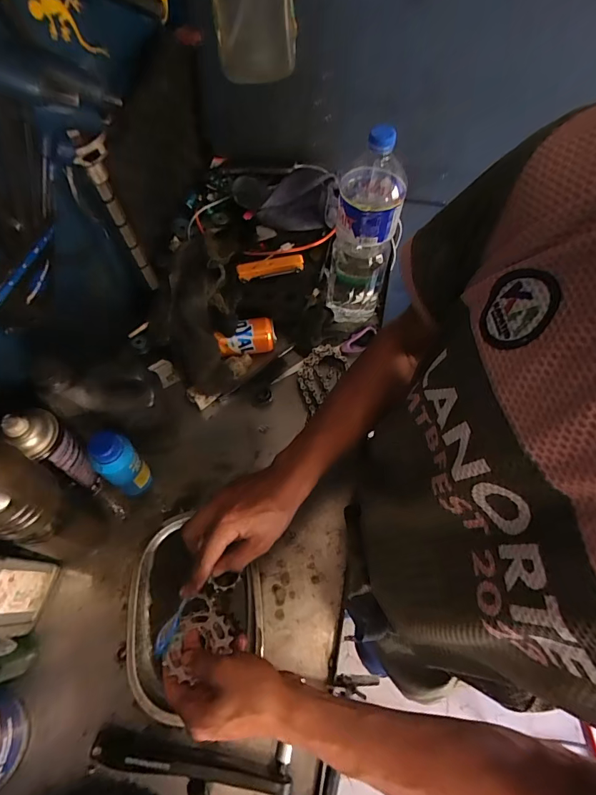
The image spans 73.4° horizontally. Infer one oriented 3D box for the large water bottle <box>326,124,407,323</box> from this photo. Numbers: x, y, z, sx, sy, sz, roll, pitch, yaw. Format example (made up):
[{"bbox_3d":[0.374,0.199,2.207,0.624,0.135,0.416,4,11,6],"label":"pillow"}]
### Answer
[{"bbox_3d":[0.102,-0.236,0.605,0.098,0.305,0.097,14,63,4],"label":"large water bottle"}]

